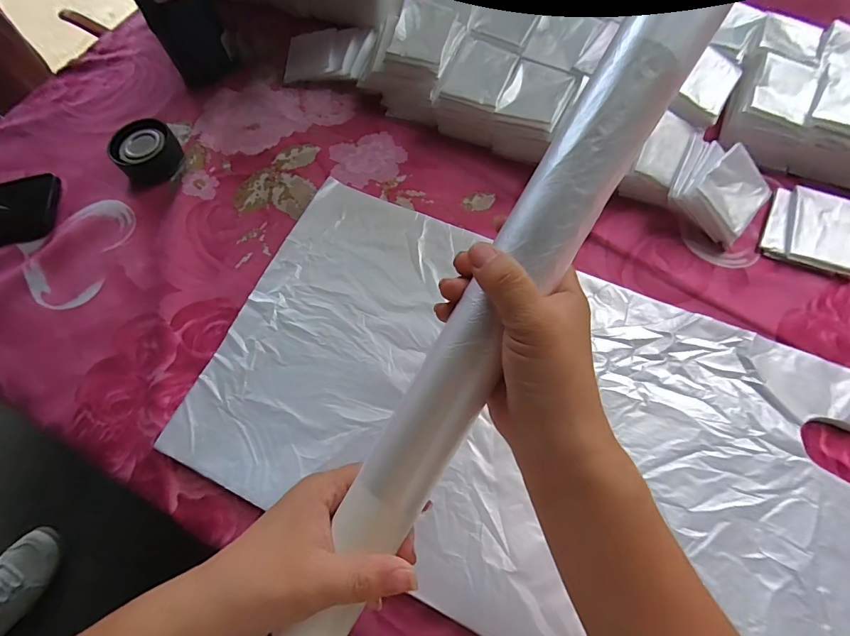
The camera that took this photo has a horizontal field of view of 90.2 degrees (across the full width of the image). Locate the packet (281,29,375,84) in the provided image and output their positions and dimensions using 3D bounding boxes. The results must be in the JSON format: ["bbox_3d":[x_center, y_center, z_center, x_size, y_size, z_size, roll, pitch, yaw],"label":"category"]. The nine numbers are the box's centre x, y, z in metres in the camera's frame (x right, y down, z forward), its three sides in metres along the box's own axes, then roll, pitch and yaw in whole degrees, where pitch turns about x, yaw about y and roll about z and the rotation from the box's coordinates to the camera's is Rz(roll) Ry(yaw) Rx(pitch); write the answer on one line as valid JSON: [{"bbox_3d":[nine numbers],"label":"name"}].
[{"bbox_3d":[-0.120,-0.330,0.533,0.108,0.020,0.078,7,67,6],"label":"packet"}]

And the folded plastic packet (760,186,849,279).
[{"bbox_3d":[0.378,-0.087,0.405,0.080,0.009,0.087,22,70,12],"label":"folded plastic packet"}]

